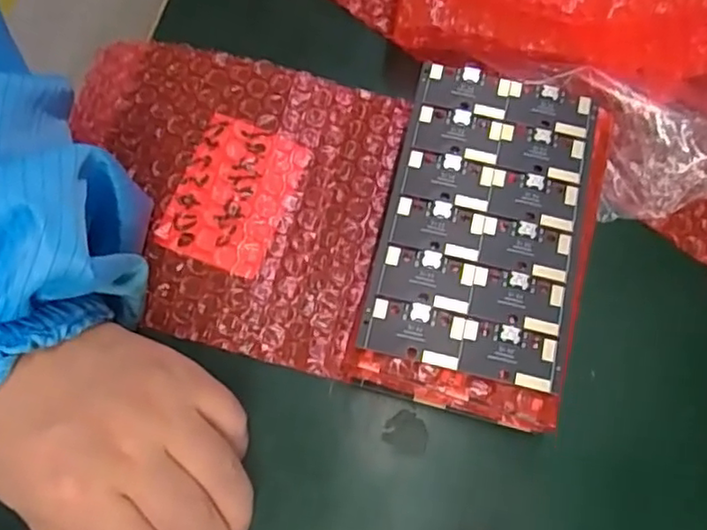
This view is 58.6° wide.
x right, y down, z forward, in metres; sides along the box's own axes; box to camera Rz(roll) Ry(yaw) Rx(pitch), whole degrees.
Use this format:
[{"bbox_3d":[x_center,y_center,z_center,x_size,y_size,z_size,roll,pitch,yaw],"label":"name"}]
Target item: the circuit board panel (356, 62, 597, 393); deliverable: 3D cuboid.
[{"bbox_3d":[0.055,-0.021,0.262,0.077,0.004,0.132,13,72,3],"label":"circuit board panel"}]

